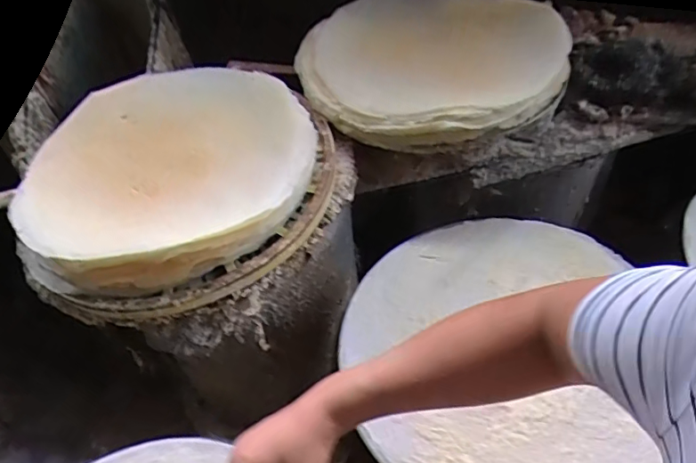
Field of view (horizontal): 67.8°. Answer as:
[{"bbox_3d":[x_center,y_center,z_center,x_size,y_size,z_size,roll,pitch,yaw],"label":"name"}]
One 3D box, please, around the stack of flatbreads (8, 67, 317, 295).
[{"bbox_3d":[-0.220,-0.092,0.641,0.349,0.048,0.351,-12,49,-4],"label":"stack of flatbreads"}]

